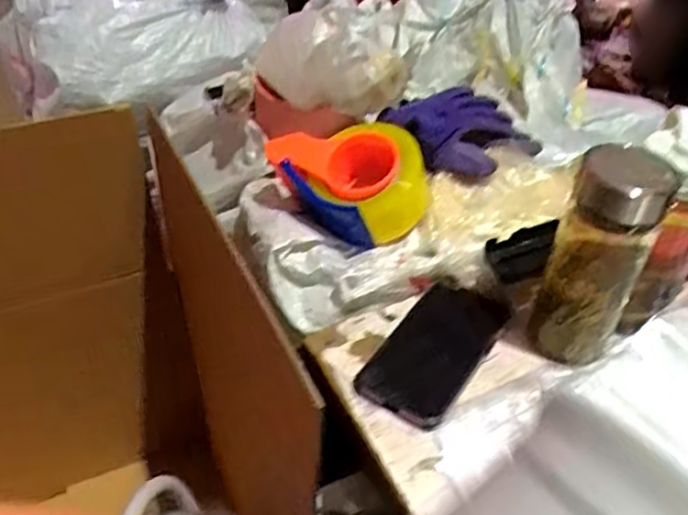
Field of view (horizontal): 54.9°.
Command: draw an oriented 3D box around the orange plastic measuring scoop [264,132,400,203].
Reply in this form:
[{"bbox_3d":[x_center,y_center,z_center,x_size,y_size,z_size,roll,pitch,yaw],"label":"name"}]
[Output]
[{"bbox_3d":[-0.015,-0.092,0.693,0.149,0.059,0.075,11,42,11],"label":"orange plastic measuring scoop"}]

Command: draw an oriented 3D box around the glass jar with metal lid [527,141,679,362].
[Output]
[{"bbox_3d":[0.210,0.005,0.556,0.060,0.196,0.062,1,41,-1],"label":"glass jar with metal lid"}]

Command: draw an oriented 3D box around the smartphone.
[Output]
[{"bbox_3d":[0.087,0.082,0.613,0.083,0.013,0.168,25,46,25],"label":"smartphone"}]

